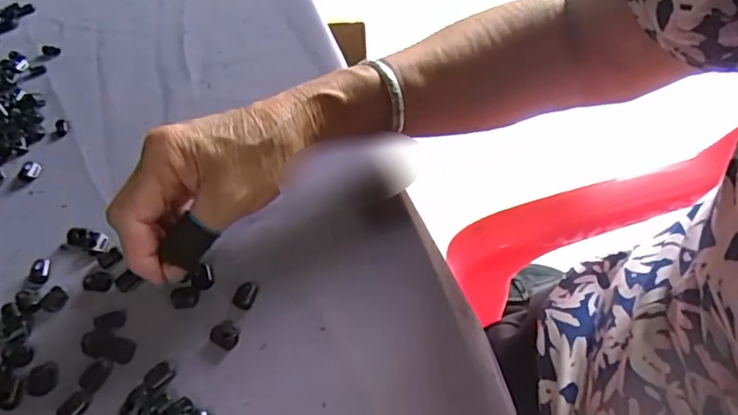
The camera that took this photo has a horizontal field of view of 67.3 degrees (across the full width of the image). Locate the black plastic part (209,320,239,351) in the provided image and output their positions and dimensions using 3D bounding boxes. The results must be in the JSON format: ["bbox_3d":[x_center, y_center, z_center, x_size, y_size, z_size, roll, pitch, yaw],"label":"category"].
[{"bbox_3d":[-0.083,0.073,0.318,0.014,0.004,0.018,-28,53,-19],"label":"black plastic part"}]

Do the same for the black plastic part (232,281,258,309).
[{"bbox_3d":[-0.075,0.052,0.336,0.011,0.004,0.019,8,50,11],"label":"black plastic part"}]

